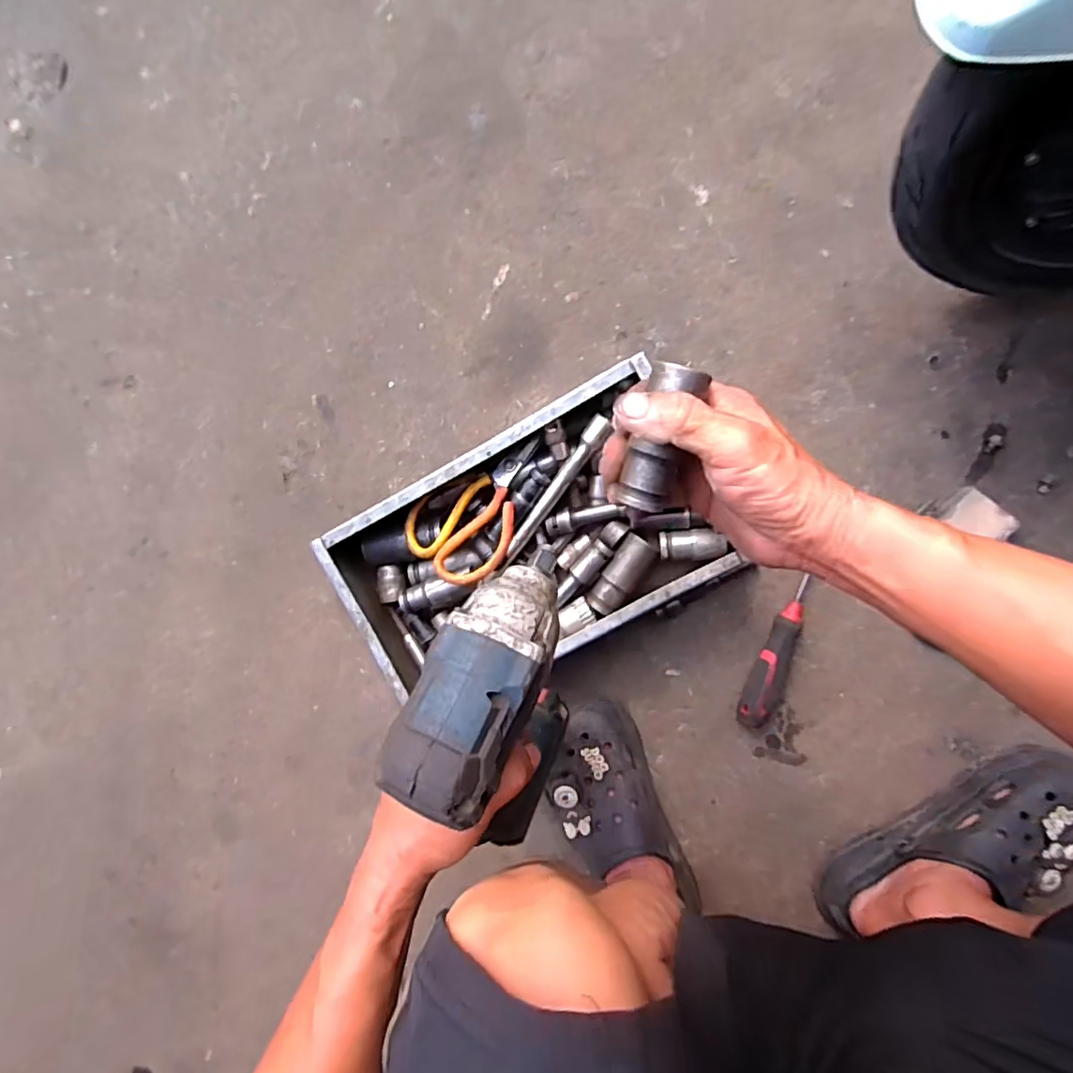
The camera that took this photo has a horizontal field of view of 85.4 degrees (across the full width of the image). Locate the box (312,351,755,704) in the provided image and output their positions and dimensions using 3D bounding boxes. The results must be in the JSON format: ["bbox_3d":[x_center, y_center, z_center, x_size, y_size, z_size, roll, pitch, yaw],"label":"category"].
[{"bbox_3d":[-0.007,0.008,0.549,0.345,0.085,0.204,-27,93,9],"label":"box"}]

